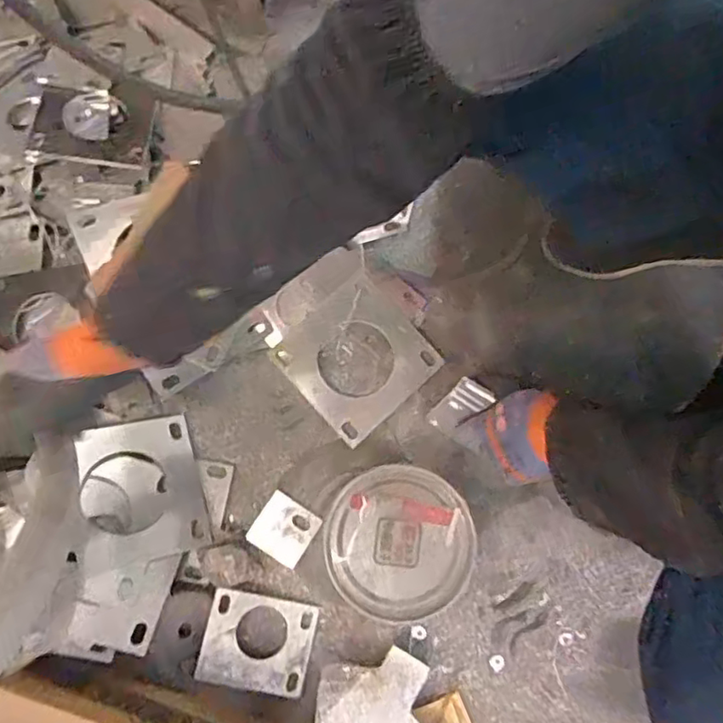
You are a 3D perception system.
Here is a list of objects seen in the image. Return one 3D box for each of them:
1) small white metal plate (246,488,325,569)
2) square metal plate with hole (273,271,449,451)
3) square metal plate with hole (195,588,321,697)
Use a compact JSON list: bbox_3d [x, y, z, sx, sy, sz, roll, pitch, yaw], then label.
[{"bbox_3d":[-0.093,0.202,0.745,0.068,0.007,0.068,32,80,6],"label":"small white metal plate"},{"bbox_3d":[-0.006,-0.006,0.782,0.161,0.009,0.161,-42,89,-6],"label":"square metal plate with hole"},{"bbox_3d":[-0.119,0.322,0.709,0.122,0.013,0.098,14,77,-5],"label":"square metal plate with hole"}]

